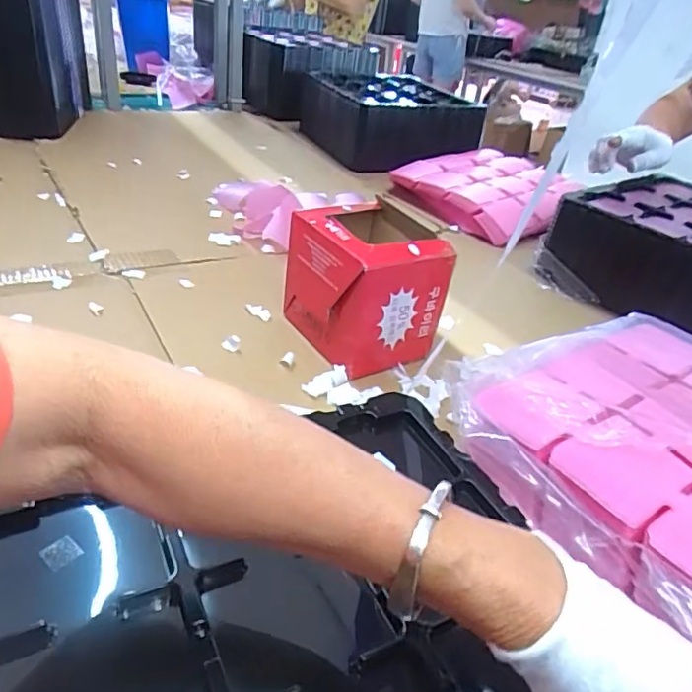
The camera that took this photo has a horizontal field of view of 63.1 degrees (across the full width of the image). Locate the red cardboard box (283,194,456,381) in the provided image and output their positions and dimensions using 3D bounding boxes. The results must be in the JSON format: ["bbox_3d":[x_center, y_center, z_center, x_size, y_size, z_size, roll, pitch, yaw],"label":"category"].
[{"bbox_3d":[0.024,-0.072,0.662,0.144,0.146,0.155,-15,39,-30],"label":"red cardboard box"}]

